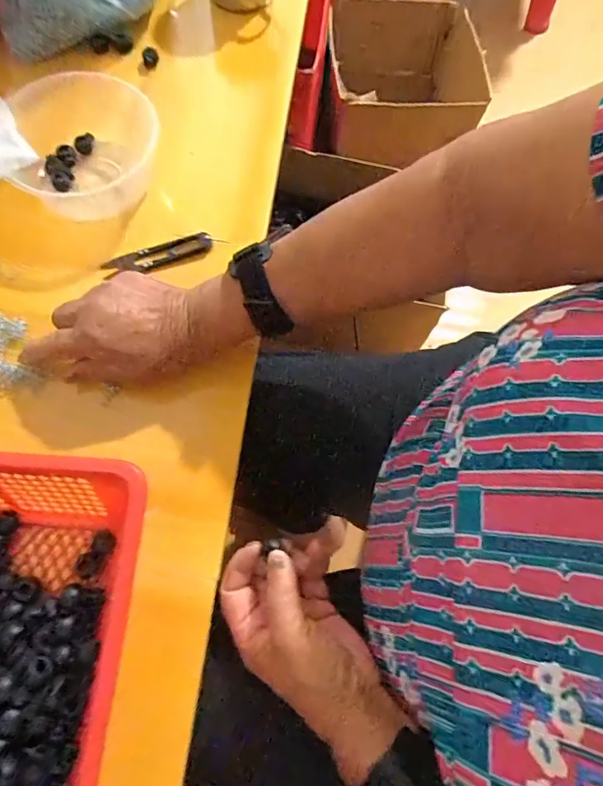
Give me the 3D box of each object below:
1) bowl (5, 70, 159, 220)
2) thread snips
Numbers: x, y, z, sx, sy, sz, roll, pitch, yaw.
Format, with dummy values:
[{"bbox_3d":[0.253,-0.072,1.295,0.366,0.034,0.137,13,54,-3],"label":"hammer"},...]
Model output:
[{"bbox_3d":[-0.218,-0.240,0.444,0.127,0.048,0.136,-1,70,-2],"label":"bowl"},{"bbox_3d":[-0.132,-0.128,0.432,0.101,0.005,0.022,-20,72,-9],"label":"thread snips"}]

